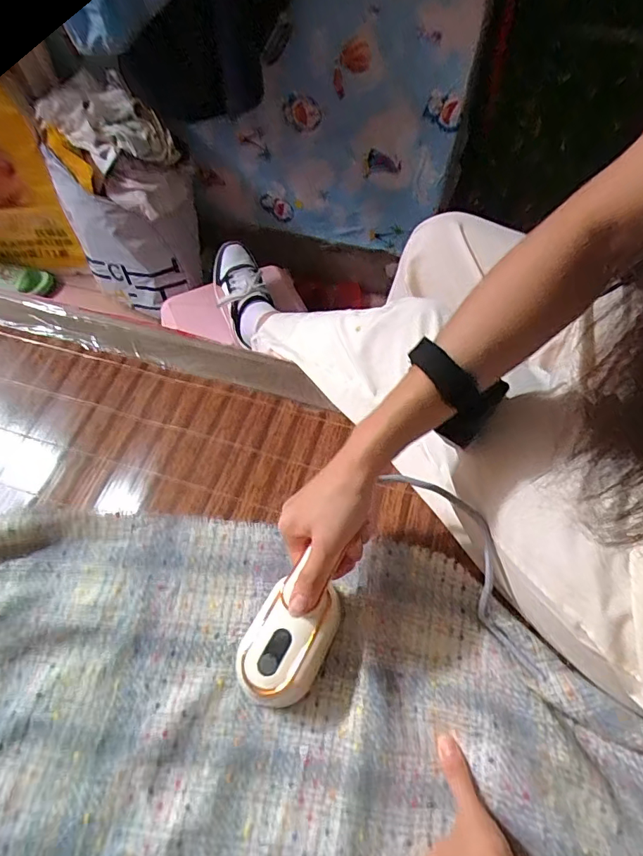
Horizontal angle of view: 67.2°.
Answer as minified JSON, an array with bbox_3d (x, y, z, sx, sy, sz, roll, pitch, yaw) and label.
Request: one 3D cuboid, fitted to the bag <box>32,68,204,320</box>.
[{"bbox_3d":[-0.428,-0.500,1.069,0.250,0.370,0.293,-33,65,-17],"label":"bag"}]

